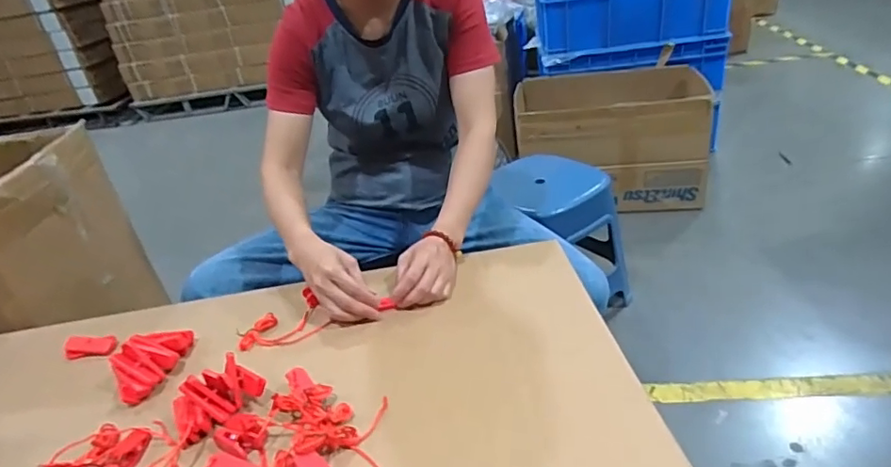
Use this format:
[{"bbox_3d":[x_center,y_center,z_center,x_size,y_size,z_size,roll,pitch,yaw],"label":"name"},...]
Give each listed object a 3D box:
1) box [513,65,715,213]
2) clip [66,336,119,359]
[{"bbox_3d":[0.522,-0.295,1.729,0.530,0.325,0.432,-3,31,11],"label":"box"},{"bbox_3d":[-0.455,0.144,0.714,0.063,0.021,0.021,-7,31,1],"label":"clip"}]

